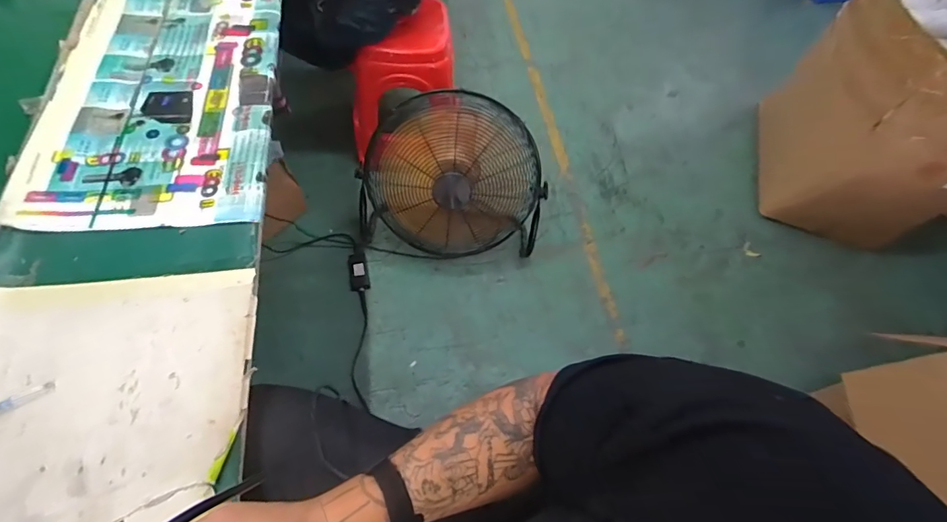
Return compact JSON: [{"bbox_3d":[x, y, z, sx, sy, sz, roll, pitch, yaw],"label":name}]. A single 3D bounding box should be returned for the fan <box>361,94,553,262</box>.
[{"bbox_3d":[-0.059,-0.216,1.326,0.551,0.429,0.260,14,61,1],"label":"fan"}]

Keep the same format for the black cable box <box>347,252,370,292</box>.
[{"bbox_3d":[-0.376,0.032,1.442,0.059,0.024,0.132,-10,64,-11],"label":"black cable box"}]

